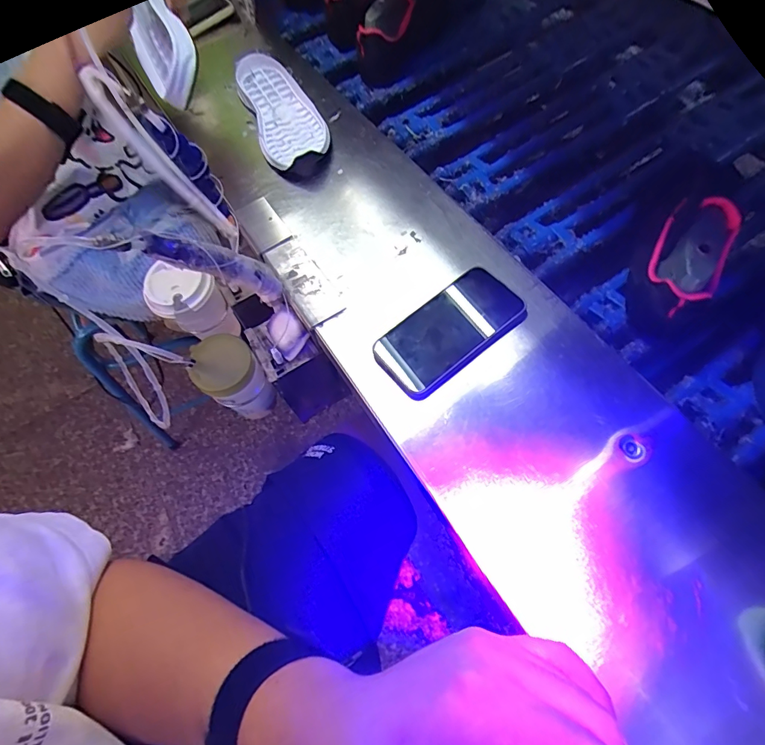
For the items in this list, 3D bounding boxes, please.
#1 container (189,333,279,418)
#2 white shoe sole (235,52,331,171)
[{"bbox_3d":[-0.187,0.009,0.570,0.072,0.111,0.070,-33,67,-8],"label":"container"},{"bbox_3d":[-0.150,-0.390,0.651,0.095,0.048,0.250,-23,66,-3],"label":"white shoe sole"}]

